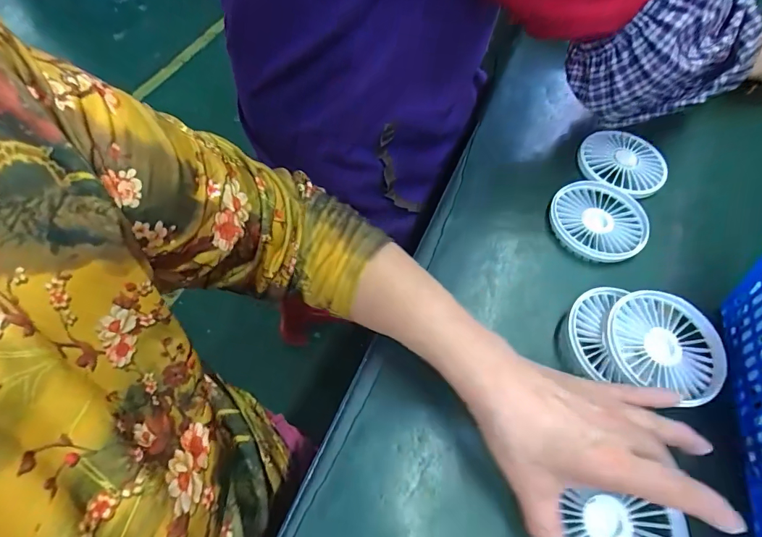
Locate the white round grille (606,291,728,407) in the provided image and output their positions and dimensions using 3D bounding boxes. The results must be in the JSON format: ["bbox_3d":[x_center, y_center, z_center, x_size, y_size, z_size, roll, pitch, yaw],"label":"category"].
[{"bbox_3d":[0.222,0.059,0.320,0.087,0.012,0.083,2,63,-3],"label":"white round grille"}]

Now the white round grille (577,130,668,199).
[{"bbox_3d":[0.255,-0.114,0.432,0.086,0.012,0.082,2,61,-3],"label":"white round grille"}]

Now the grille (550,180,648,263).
[{"bbox_3d":[0.211,-0.048,0.395,0.087,0.011,0.092,2,61,-3],"label":"grille"}]

